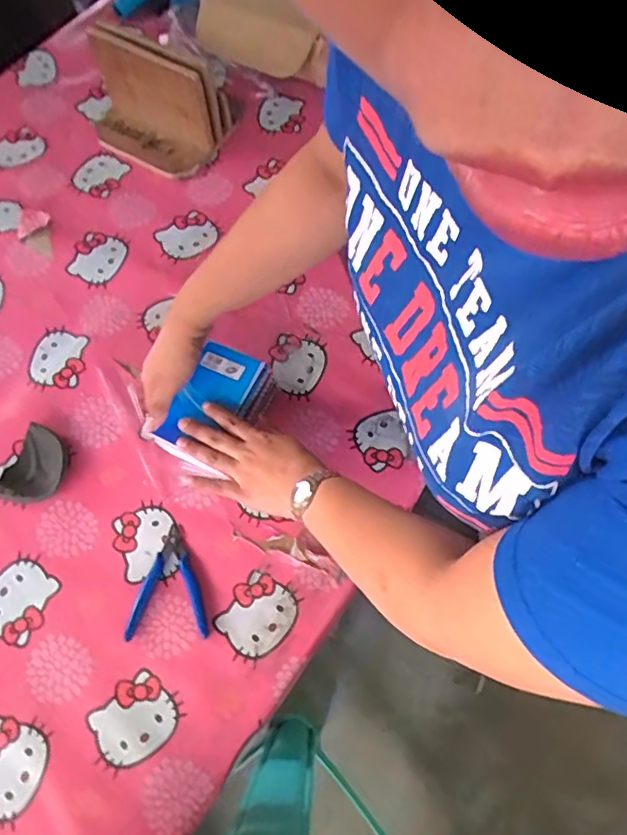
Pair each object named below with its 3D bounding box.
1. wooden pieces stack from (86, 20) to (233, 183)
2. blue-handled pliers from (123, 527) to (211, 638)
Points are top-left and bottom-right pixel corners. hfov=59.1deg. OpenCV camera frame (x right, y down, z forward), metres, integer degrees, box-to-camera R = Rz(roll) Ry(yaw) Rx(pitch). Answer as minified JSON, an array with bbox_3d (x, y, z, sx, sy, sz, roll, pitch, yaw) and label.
[{"bbox_3d":[-0.246,-0.465,0.807,0.203,0.144,0.126,28,71,9],"label":"wooden pieces stack"},{"bbox_3d":[-0.141,0.184,0.593,0.080,0.013,0.119,16,69,5],"label":"blue-handled pliers"}]

